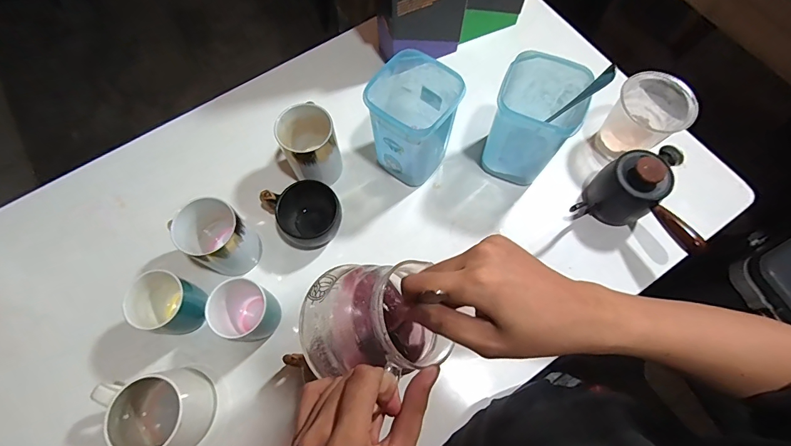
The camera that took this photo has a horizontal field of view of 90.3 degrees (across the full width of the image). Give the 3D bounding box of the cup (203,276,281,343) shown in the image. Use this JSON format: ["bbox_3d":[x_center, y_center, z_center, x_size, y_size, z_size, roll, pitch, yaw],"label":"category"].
[{"bbox_3d":[-0.182,0.102,0.469,0.071,0.086,0.066,0,69,0],"label":"cup"}]

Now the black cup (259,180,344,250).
[{"bbox_3d":[-0.120,-0.015,0.526,0.091,0.055,0.085,0,69,0],"label":"black cup"}]

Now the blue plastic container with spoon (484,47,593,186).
[{"bbox_3d":[0.175,-0.125,0.516,0.103,0.150,0.095,22,71,8],"label":"blue plastic container with spoon"}]

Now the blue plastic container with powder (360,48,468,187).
[{"bbox_3d":[0.021,-0.126,0.515,0.098,0.151,0.092,33,73,12],"label":"blue plastic container with powder"}]

